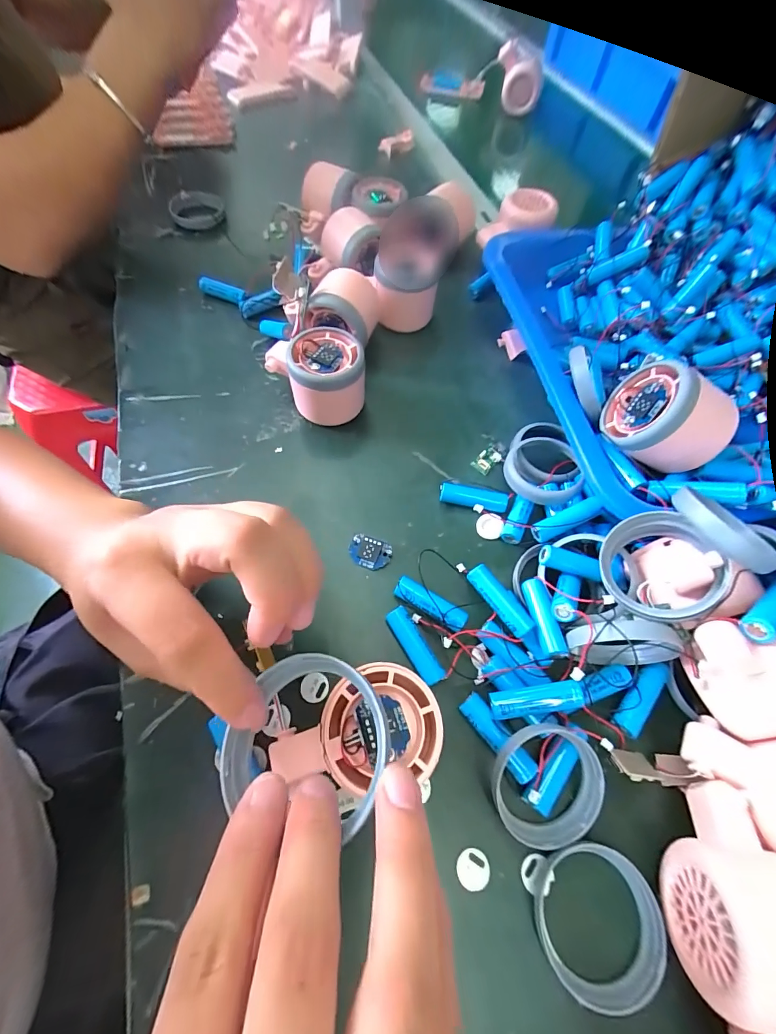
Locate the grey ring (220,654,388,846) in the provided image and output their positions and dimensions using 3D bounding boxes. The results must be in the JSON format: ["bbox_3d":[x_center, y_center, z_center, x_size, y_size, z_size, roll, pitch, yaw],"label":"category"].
[{"bbox_3d":[-0.028,0.077,0.135,0.055,0.010,0.051,1,63,-3],"label":"grey ring"}]

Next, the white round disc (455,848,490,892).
[{"bbox_3d":[0.044,0.181,0.196,0.017,0.004,0.016,1,63,-3],"label":"white round disc"}]

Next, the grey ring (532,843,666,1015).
[{"bbox_3d":[0.101,0.195,0.184,0.055,0.015,0.057,1,63,-3],"label":"grey ring"}]

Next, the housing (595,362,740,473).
[{"bbox_3d":[0.185,-0.064,0.251,0.056,0.063,0.059,18,59,-23],"label":"housing"}]

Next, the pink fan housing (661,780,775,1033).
[{"bbox_3d":[0.165,0.173,0.176,0.053,0.054,0.080,10,63,2],"label":"pink fan housing"}]

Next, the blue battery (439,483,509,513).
[{"bbox_3d":[0.064,-0.014,0.286,0.050,0.016,0.012,9,63,2],"label":"blue battery"}]

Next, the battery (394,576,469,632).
[{"bbox_3d":[0.027,0.057,0.248,0.049,0.016,0.014,30,65,11],"label":"battery"}]

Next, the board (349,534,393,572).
[{"bbox_3d":[-0.013,0.025,0.267,0.029,0.004,0.022,22,79,5],"label":"board"}]

